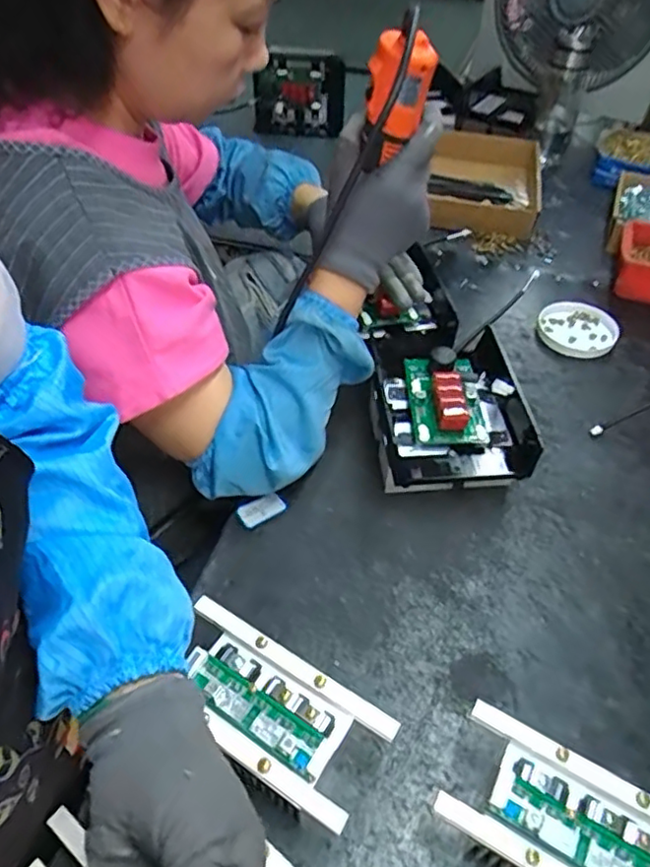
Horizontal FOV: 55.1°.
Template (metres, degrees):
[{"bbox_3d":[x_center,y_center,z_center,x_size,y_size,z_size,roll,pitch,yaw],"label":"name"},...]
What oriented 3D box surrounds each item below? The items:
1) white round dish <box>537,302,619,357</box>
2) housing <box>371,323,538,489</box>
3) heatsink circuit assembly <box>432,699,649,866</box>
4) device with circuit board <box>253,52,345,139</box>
[{"bbox_3d":[0.338,-0.143,0.841,0.110,0.014,0.096,-24,53,-23],"label":"white round dish"},{"bbox_3d":[0.128,-0.016,0.673,0.150,0.093,0.184,-4,48,-7],"label":"housing"},{"bbox_3d":[0.167,0.271,0.419,0.172,0.057,0.082,25,51,18],"label":"heatsink circuit assembly"},{"bbox_3d":[-0.050,-0.664,1.240,0.174,0.150,0.042,8,47,6],"label":"device with circuit board"}]

